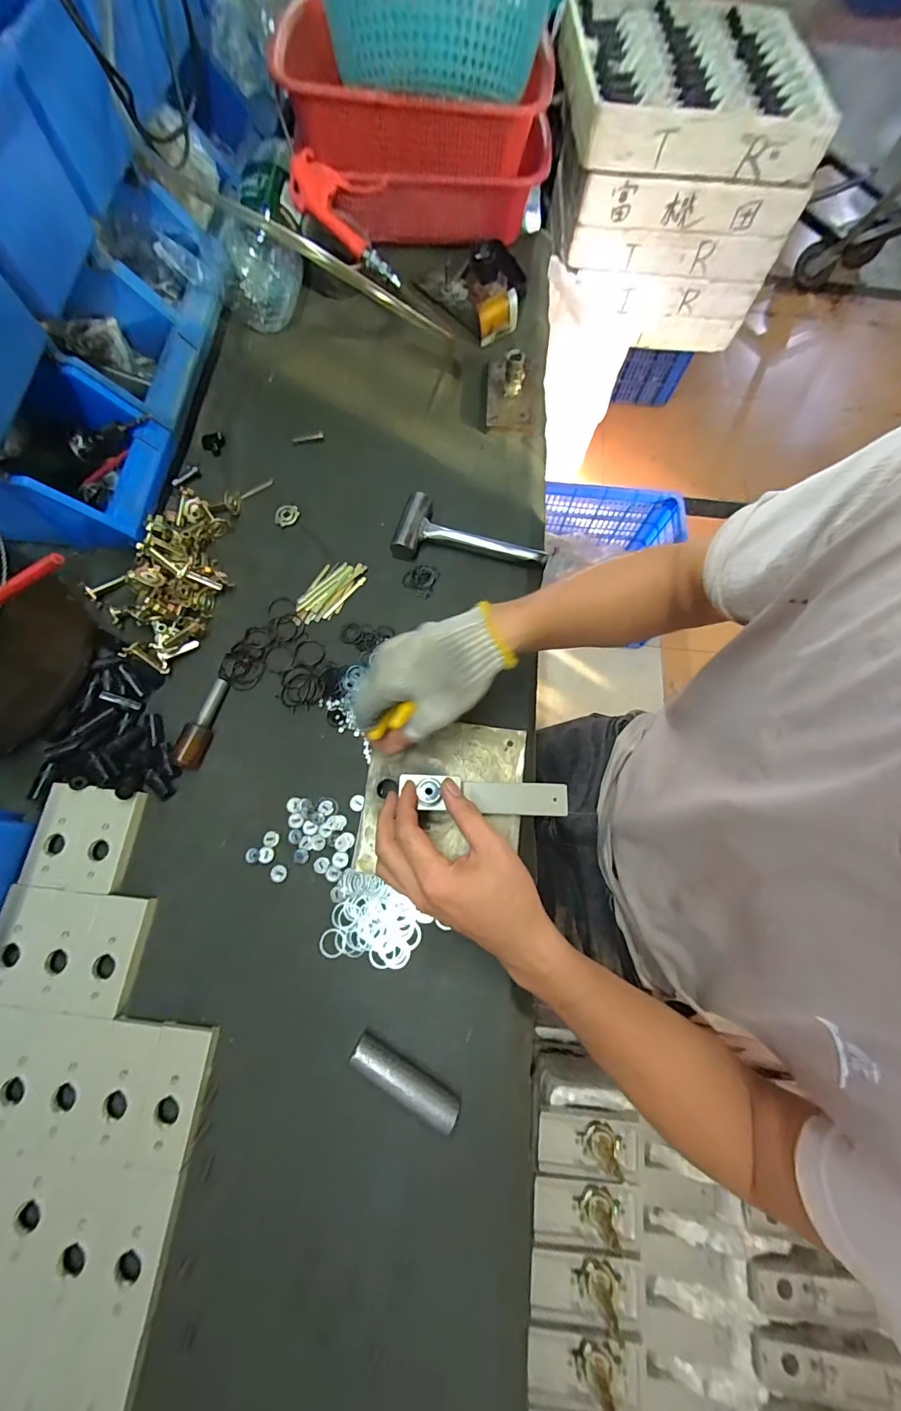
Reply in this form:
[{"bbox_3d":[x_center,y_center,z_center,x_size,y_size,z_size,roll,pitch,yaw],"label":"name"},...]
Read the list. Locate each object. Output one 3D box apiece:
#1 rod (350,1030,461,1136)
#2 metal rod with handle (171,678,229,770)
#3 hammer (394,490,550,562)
[{"bbox_3d":[-0.037,0.302,0.359,0.093,0.023,0.019,29,74,9],"label":"rod"},{"bbox_3d":[-0.252,0.016,0.453,0.024,0.023,0.095,13,72,4],"label":"metal rod with handle"},{"bbox_3d":[0.024,-0.196,0.521,0.174,0.031,0.072,13,72,4],"label":"hammer"}]

